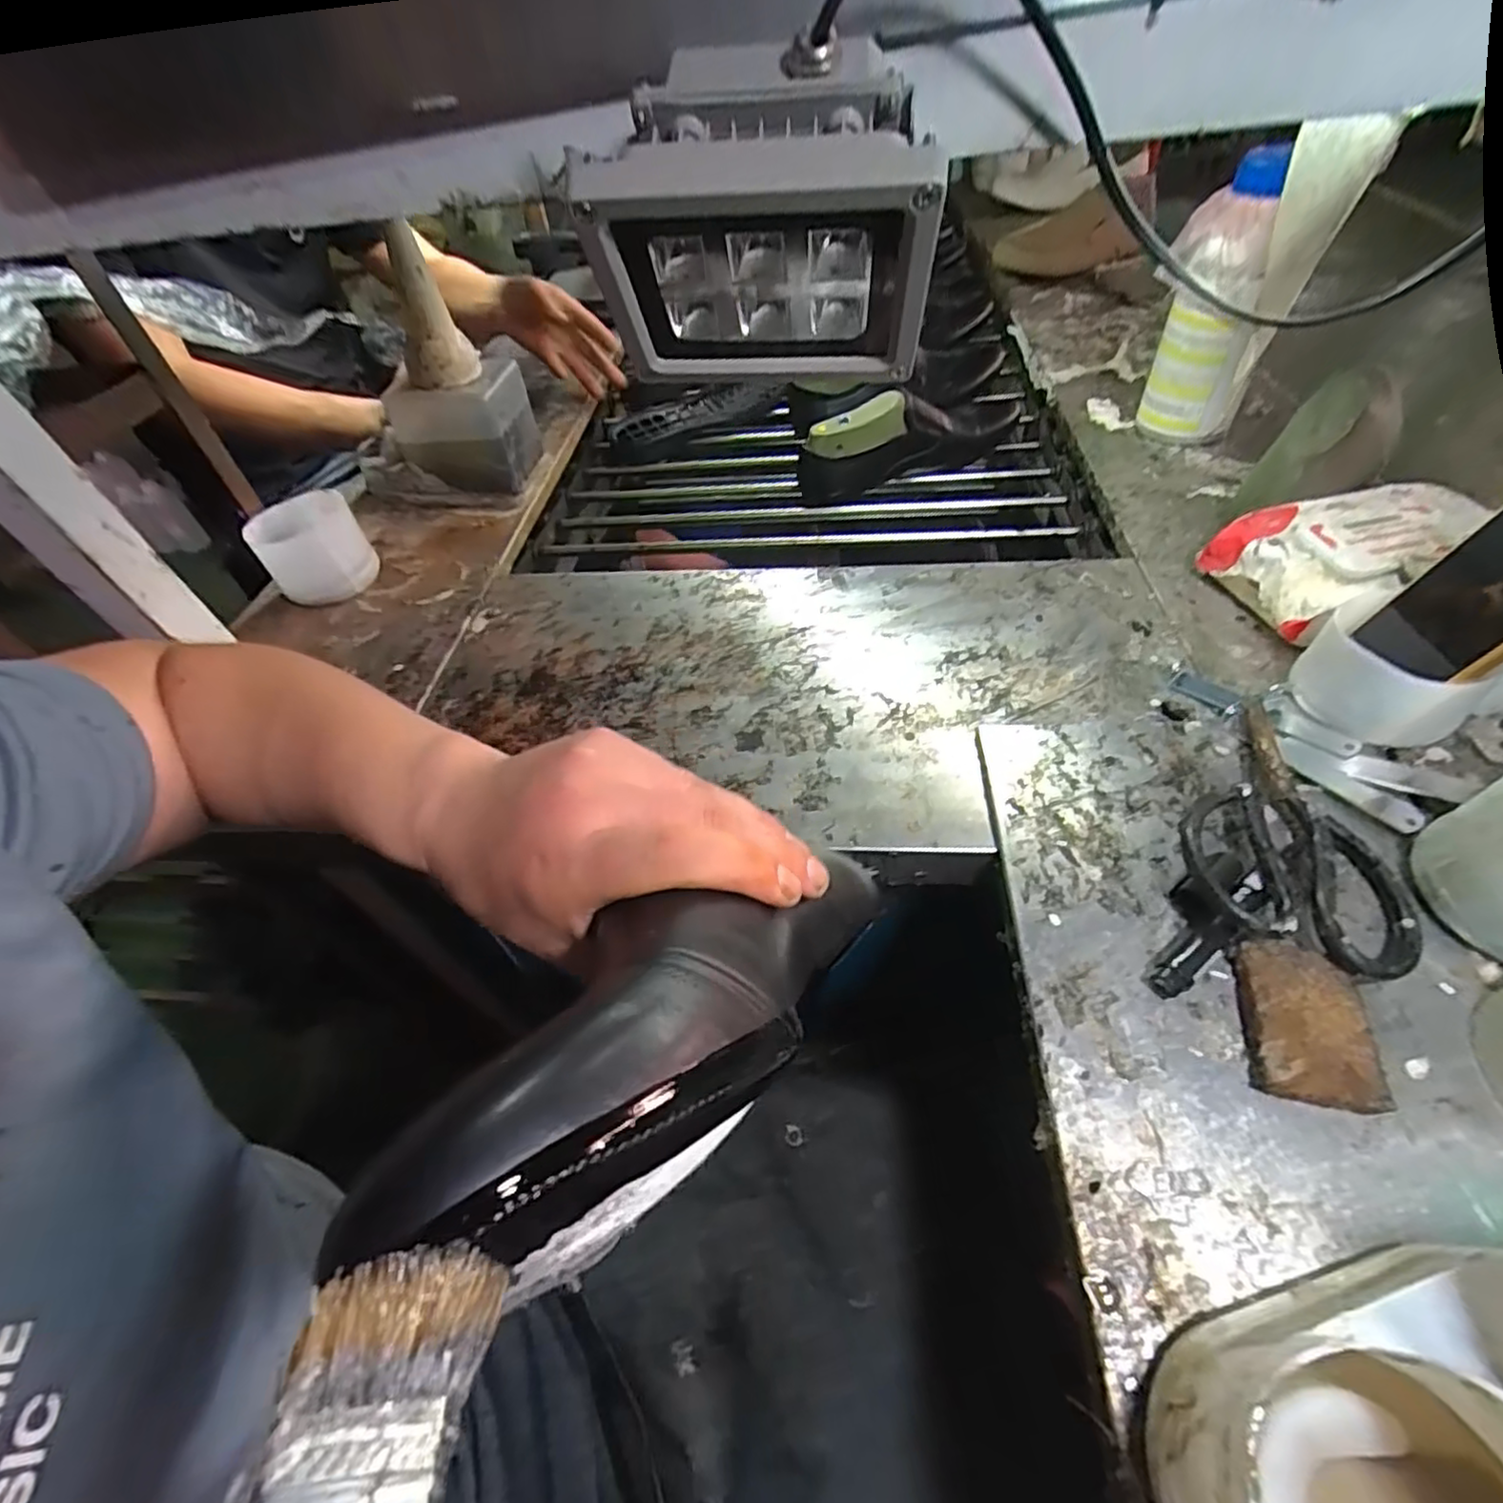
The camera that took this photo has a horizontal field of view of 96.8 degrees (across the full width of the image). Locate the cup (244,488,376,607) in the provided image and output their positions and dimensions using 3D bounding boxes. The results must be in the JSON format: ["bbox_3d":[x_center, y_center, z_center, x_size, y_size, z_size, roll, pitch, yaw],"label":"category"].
[{"bbox_3d":[-0.410,-0.187,0.631,0.088,0.073,0.091,-31,53,-19],"label":"cup"}]

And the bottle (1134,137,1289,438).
[{"bbox_3d":[0.424,-0.402,0.628,0.070,0.203,0.082,-14,50,-5],"label":"bottle"}]

